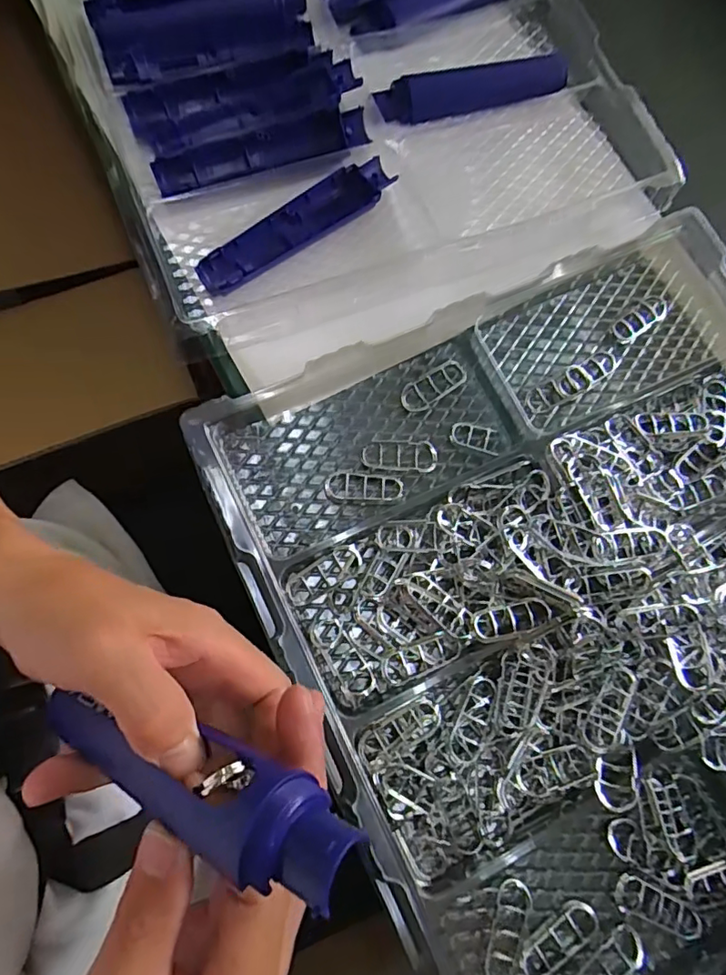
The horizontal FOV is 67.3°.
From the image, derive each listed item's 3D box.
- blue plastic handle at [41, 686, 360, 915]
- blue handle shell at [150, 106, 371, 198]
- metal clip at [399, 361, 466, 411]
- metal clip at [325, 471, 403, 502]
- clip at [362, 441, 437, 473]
[{"bbox_3d":[-0.076,0.111,0.211,0.168,0.025,0.032,-1,68,36],"label":"blue plastic handle"},{"bbox_3d":[-0.077,-0.257,0.423,0.167,0.022,0.032,-20,78,-9],"label":"blue handle shell"},{"bbox_3d":[0.051,-0.074,0.398,0.054,0.004,0.020,-31,80,-11],"label":"metal clip"},{"bbox_3d":[0.001,-0.001,0.376,0.053,0.005,0.020,3,76,-3],"label":"metal clip"},{"bbox_3d":[0.026,-0.022,0.386,0.052,0.005,0.023,-1,76,-4],"label":"clip"}]

